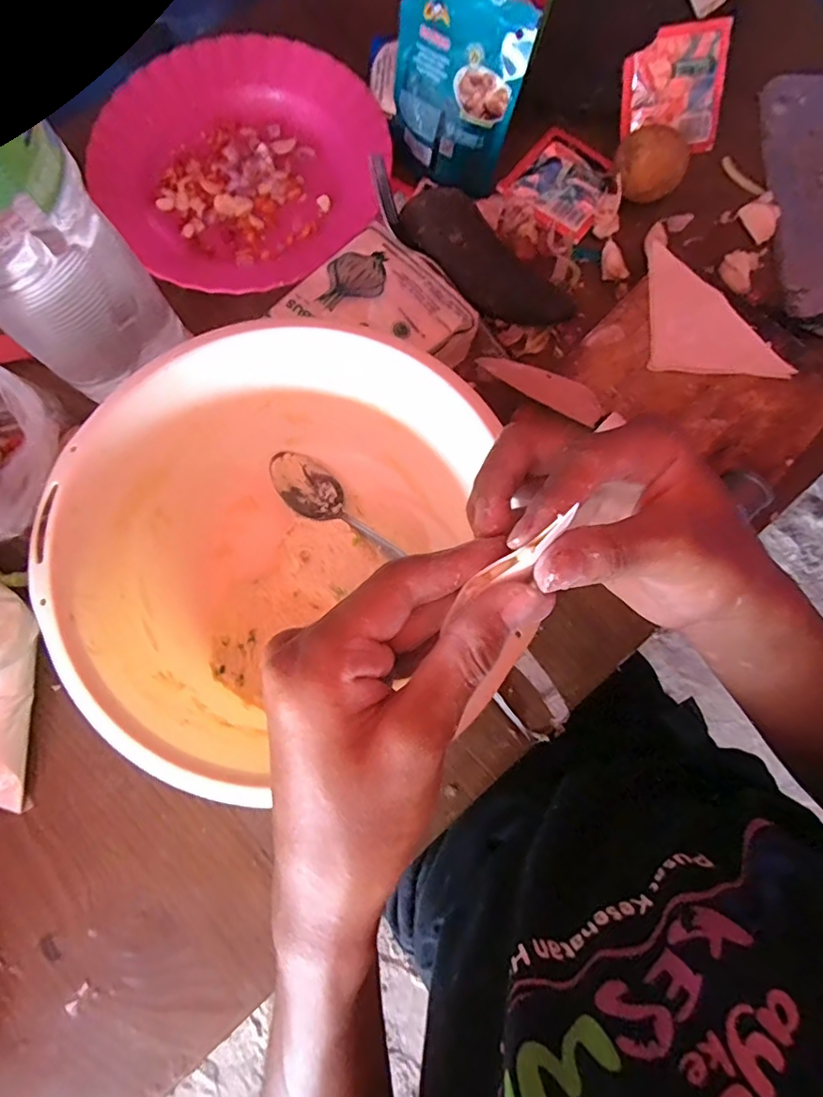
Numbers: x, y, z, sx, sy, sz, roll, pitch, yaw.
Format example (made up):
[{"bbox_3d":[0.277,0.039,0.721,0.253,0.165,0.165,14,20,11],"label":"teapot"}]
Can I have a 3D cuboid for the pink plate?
[{"bbox_3d":[-0.127,-0.287,0.403,0.210,0.031,0.208,0,80,0],"label":"pink plate"}]

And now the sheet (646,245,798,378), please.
[{"bbox_3d":[0.220,-0.168,0.384,0.095,0.010,0.095,6,80,1],"label":"sheet"}]

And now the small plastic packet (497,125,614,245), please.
[{"bbox_3d":[0.119,-0.290,0.421,0.076,0.009,0.080,33,81,6],"label":"small plastic packet"}]

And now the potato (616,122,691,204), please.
[{"bbox_3d":[0.179,-0.288,0.401,0.052,0.040,0.051,27,81,5],"label":"potato"}]

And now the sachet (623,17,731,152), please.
[{"bbox_3d":[0.201,-0.349,0.407,0.075,0.008,0.075,-12,122,-4],"label":"sachet"}]

